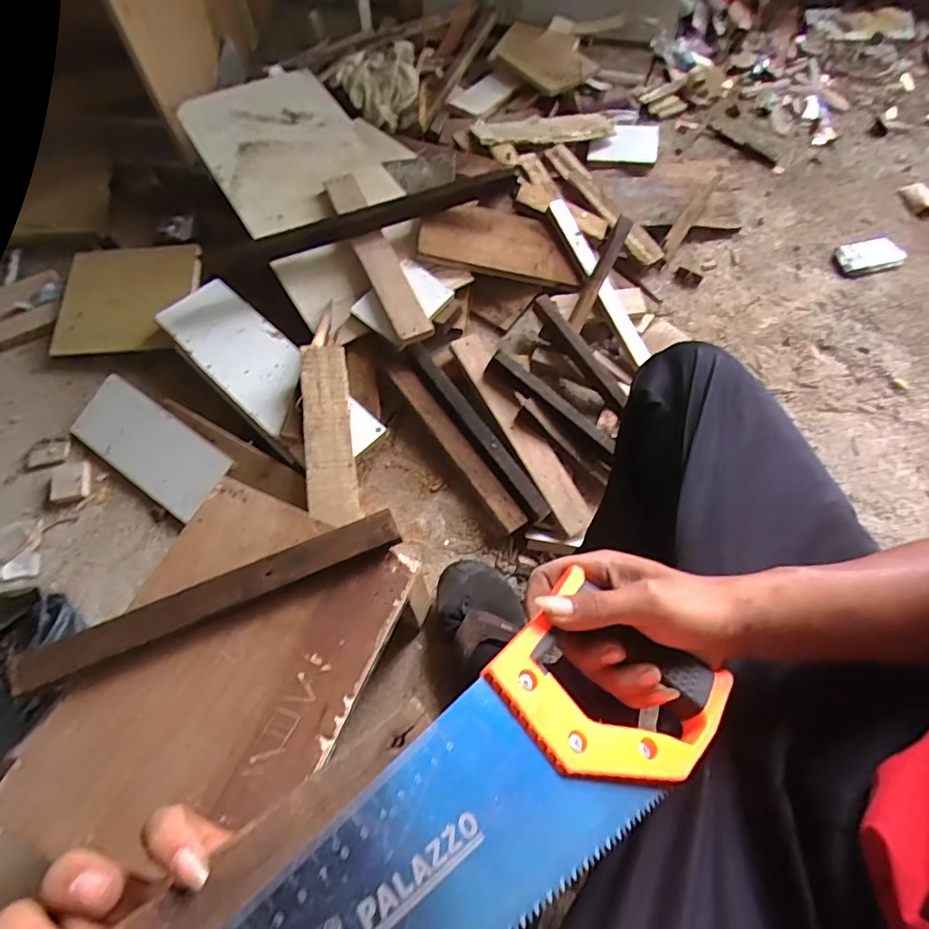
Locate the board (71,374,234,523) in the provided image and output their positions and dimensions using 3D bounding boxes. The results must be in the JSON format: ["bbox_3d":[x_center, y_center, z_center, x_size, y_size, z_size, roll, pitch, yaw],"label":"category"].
[{"bbox_3d":[-0.455,-0.030,0.769,0.253,0.010,0.107,32,79,14],"label":"board"}]

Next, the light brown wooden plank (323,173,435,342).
[{"bbox_3d":[-0.139,-0.335,0.840,0.050,0.015,0.340,-26,72,-5],"label":"light brown wooden plank"}]

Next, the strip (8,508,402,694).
[{"bbox_3d":[-0.215,0.116,0.468,0.325,0.012,0.034,-21,65,-11],"label":"strip"}]

